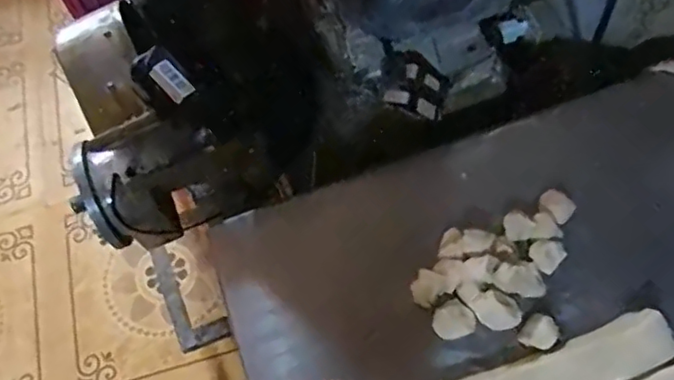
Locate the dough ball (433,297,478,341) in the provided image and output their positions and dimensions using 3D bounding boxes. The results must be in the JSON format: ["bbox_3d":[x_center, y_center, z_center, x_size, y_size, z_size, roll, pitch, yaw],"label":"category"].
[{"bbox_3d":[0.129,0.145,0.653,0.044,0.018,0.040,-1,64,3],"label":"dough ball"}]

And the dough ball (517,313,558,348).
[{"bbox_3d":[0.219,0.154,0.637,0.034,0.021,0.034,-1,64,3],"label":"dough ball"}]

